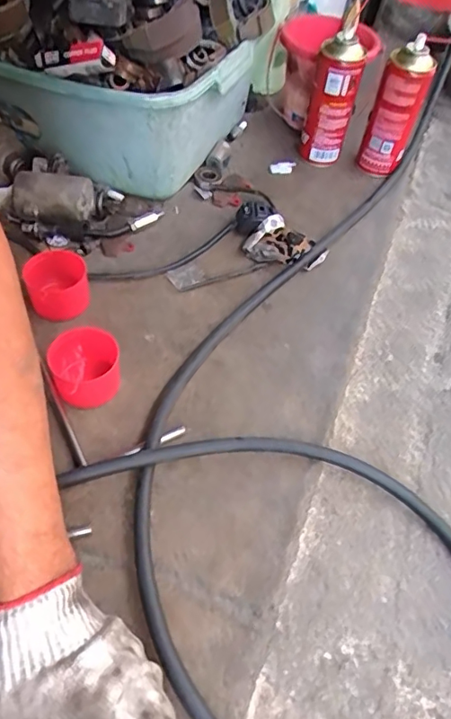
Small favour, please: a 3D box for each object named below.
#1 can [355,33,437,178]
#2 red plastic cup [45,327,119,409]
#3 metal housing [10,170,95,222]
[{"bbox_3d":[0.241,-0.347,0.752,0.064,0.183,0.053,20,53,9],"label":"can"},{"bbox_3d":[-0.140,0.007,0.523,0.066,0.050,0.067,3,52,-4],"label":"red plastic cup"},{"bbox_3d":[-0.215,-0.203,0.655,0.097,0.039,0.056,6,52,-2],"label":"metal housing"}]

